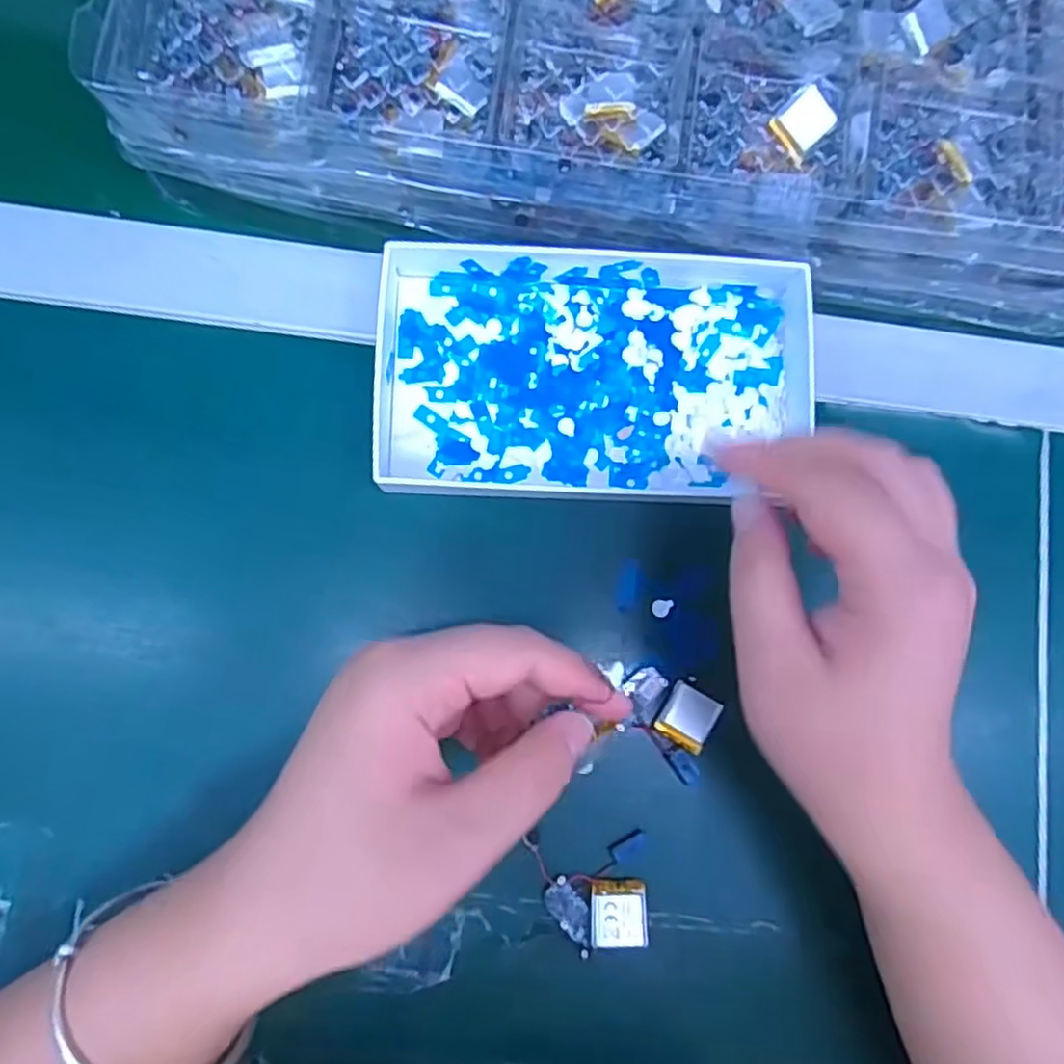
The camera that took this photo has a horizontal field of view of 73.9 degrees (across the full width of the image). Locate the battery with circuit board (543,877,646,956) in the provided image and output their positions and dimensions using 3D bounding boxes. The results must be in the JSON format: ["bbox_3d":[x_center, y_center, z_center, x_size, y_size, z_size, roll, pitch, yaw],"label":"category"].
[{"bbox_3d":[0.026,0.150,0.275,0.039,0.008,0.025,4,83,-3],"label":"battery with circuit board"}]

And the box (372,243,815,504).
[{"bbox_3d":[0.026,-0.067,0.293,0.179,0.022,0.102,1,83,-3],"label":"box"}]

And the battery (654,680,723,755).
[{"bbox_3d":[0.064,0.076,0.289,0.021,0.004,0.023,32,83,1],"label":"battery"}]

